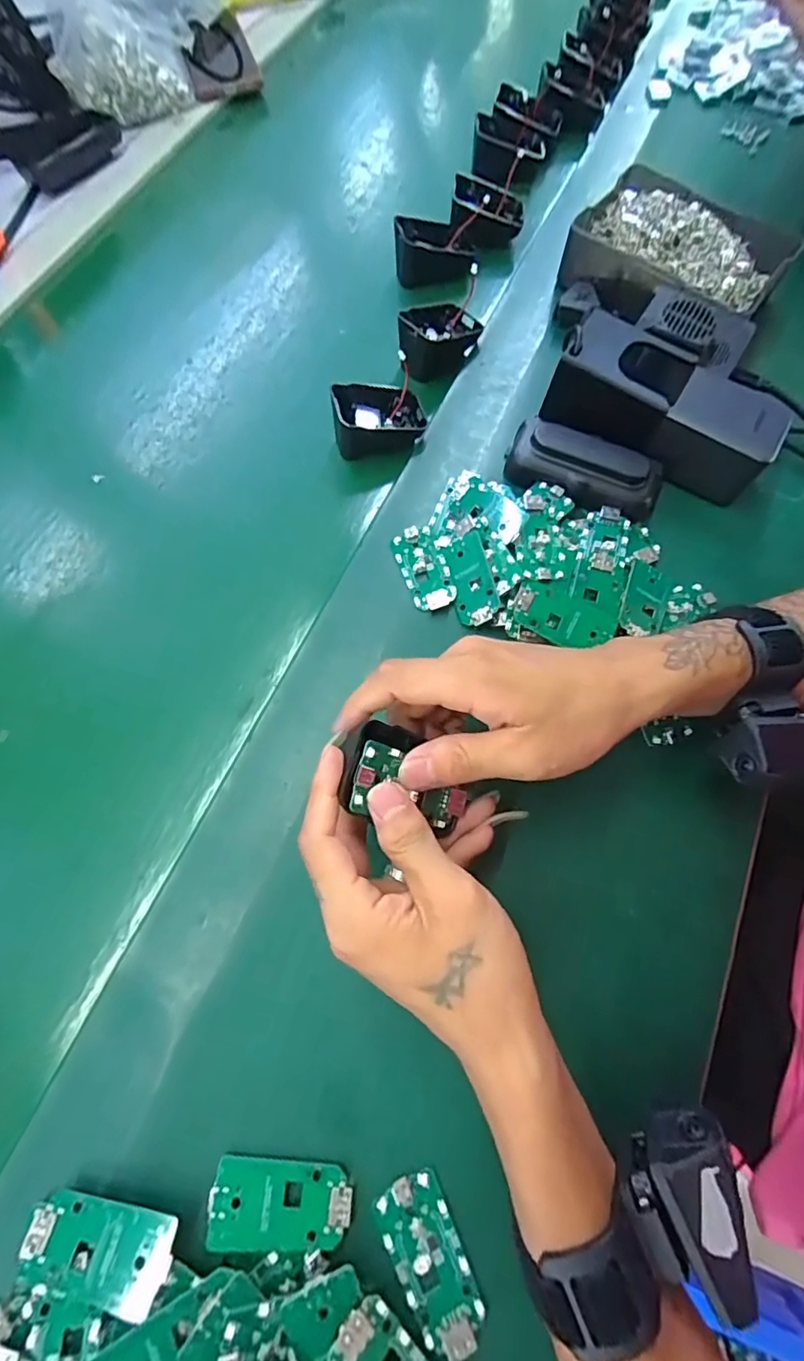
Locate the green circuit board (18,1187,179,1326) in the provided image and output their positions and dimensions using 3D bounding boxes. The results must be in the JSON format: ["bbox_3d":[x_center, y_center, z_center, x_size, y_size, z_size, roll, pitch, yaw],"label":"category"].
[{"bbox_3d":[-0.133,0.247,0.236,0.065,0.008,0.031,10,53,7],"label":"green circuit board"}]

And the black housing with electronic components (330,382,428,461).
[{"bbox_3d":[-0.016,-0.199,0.403,0.068,0.033,0.048,-7,70,-3],"label":"black housing with electronic components"}]

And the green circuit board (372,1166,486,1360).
[{"bbox_3d":[0.013,0.261,0.241,0.032,0.004,0.064,-24,71,-9],"label":"green circuit board"}]

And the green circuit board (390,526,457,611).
[{"bbox_3d":[0.015,-0.076,0.370,0.029,0.008,0.063,-19,71,-7],"label":"green circuit board"}]

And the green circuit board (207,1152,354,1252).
[{"bbox_3d":[-0.055,0.239,0.247,0.062,0.006,0.030,4,70,2],"label":"green circuit board"}]

